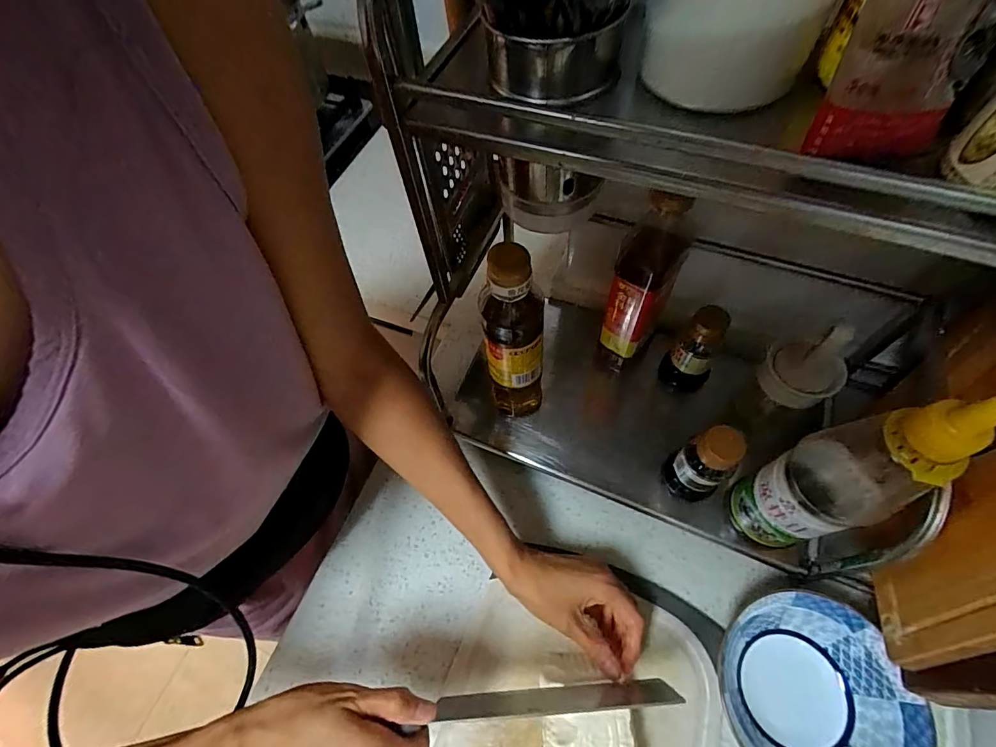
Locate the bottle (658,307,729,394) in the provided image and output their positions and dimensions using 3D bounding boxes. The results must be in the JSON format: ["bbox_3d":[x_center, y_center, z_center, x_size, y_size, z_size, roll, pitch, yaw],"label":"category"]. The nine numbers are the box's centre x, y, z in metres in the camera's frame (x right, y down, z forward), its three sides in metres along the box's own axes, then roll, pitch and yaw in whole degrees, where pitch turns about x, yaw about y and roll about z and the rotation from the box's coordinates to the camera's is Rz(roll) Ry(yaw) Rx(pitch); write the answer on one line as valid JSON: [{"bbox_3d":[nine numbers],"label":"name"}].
[{"bbox_3d":[0.209,-0.021,0.476,0.045,0.104,0.041,-2,61,3],"label":"bottle"}]

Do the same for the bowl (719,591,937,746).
[{"bbox_3d":[0.257,0.271,0.379,0.142,0.062,0.142,-2,61,3],"label":"bowl"}]

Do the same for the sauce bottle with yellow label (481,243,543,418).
[{"bbox_3d":[0.012,-0.026,0.403,0.055,0.195,0.050,-5,61,2],"label":"sauce bottle with yellow label"}]

